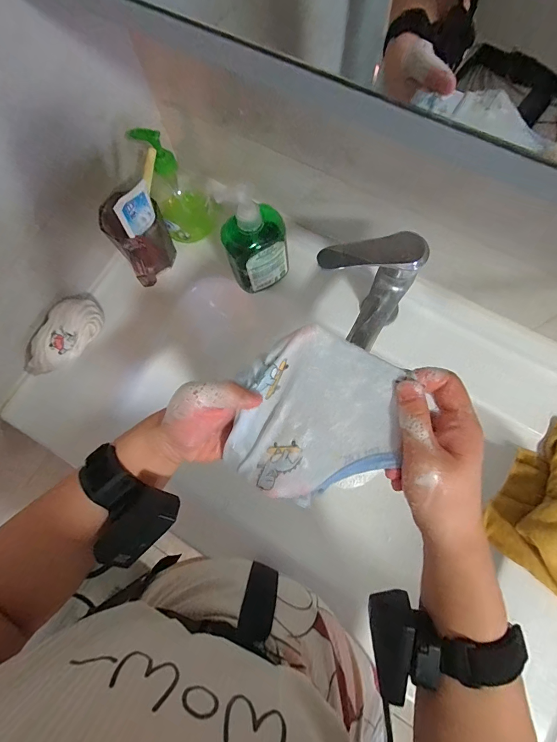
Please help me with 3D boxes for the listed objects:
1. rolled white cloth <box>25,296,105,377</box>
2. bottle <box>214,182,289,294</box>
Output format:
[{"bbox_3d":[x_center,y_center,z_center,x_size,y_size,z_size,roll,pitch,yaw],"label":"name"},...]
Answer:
[{"bbox_3d":[-0.304,-0.049,0.515,0.068,0.046,0.135,26,77,8],"label":"rolled white cloth"},{"bbox_3d":[-0.030,-0.172,0.474,0.079,0.172,0.060,-18,75,-3],"label":"bottle"}]

